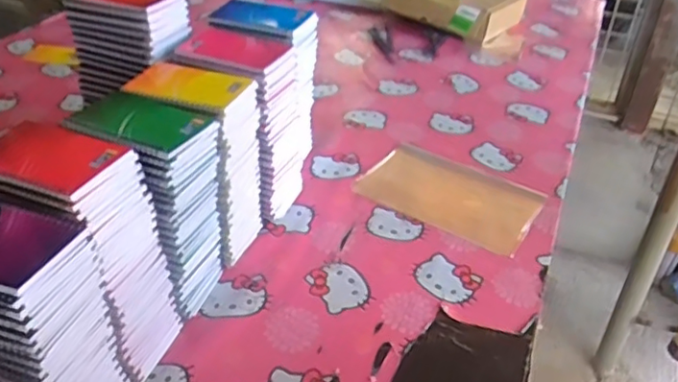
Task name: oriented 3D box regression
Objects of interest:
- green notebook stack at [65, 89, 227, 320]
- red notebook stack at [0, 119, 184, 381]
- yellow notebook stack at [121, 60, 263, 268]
[{"bbox_3d":[-0.200,0.024,0.696,0.122,0.240,0.101,13,37,17],"label":"green notebook stack"},{"bbox_3d":[-0.254,0.067,0.624,0.137,0.248,0.095,14,37,17],"label":"red notebook stack"},{"bbox_3d":[-0.179,-0.032,0.779,0.155,0.236,0.106,17,38,22],"label":"yellow notebook stack"}]

